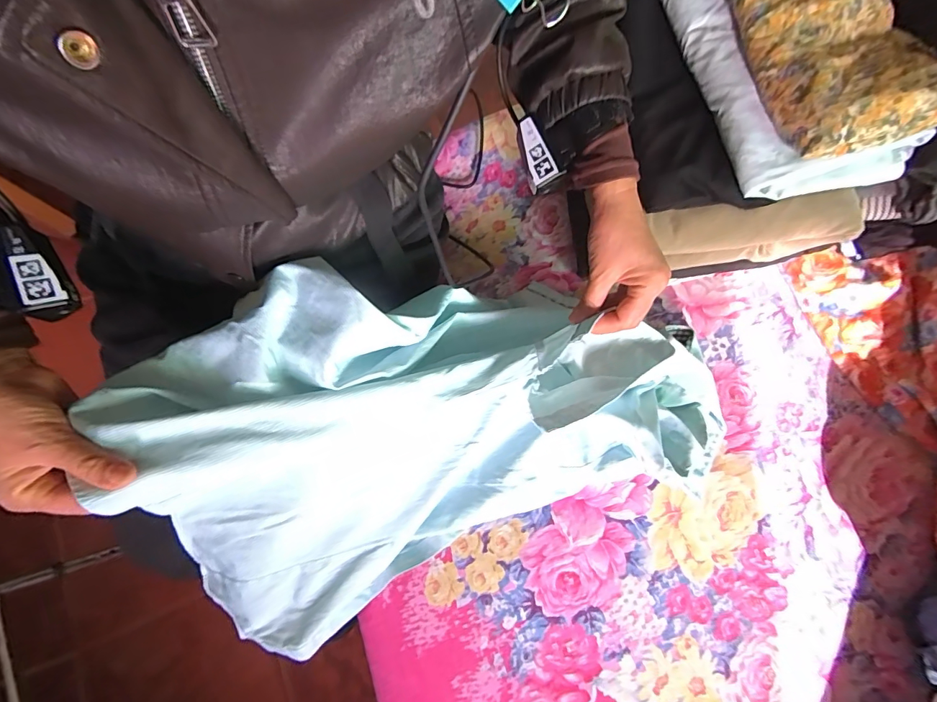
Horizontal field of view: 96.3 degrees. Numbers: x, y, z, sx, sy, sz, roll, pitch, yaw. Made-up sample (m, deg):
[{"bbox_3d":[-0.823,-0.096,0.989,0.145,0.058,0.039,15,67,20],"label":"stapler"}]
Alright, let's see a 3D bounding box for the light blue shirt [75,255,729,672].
[{"bbox_3d":[-0.016,0.057,0.391,0.519,0.186,0.276,-22,75,-5],"label":"light blue shirt"}]

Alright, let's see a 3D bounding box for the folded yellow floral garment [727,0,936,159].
[{"bbox_3d":[0.336,-0.290,0.374,0.147,0.052,0.232,-11,75,-2],"label":"folded yellow floral garment"}]

